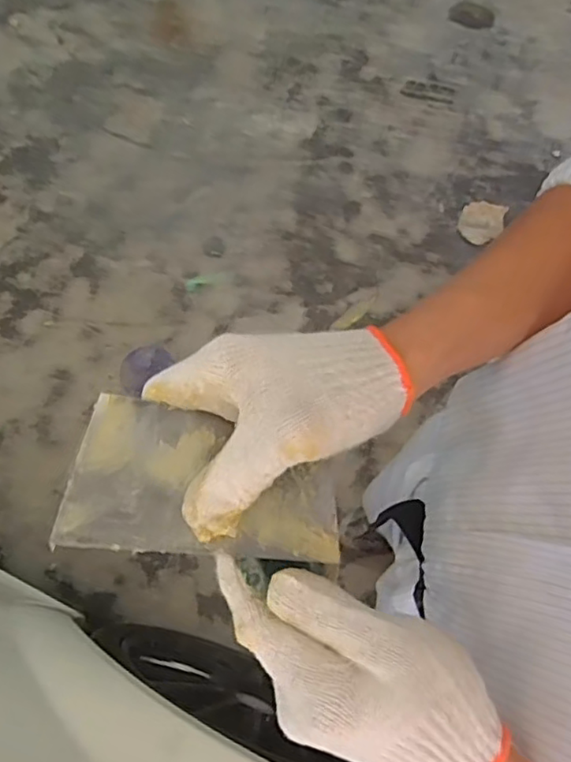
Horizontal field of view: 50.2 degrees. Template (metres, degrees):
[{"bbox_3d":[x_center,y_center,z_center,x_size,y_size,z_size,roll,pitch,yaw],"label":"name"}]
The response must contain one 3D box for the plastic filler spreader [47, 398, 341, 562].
[{"bbox_3d":[-0.036,0.050,0.305,0.137,0.004,0.072,10,59,-23],"label":"plastic filler spreader"}]

